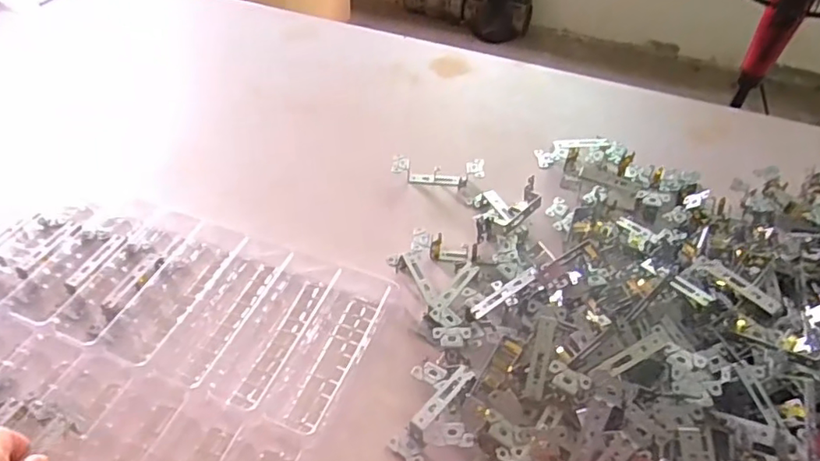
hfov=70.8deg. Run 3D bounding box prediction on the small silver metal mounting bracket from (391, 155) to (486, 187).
[{"bbox_3d":[0.032,-0.070,0.670,0.104,0.026,0.022,3,46,0],"label":"small silver metal mounting bracket"}]

